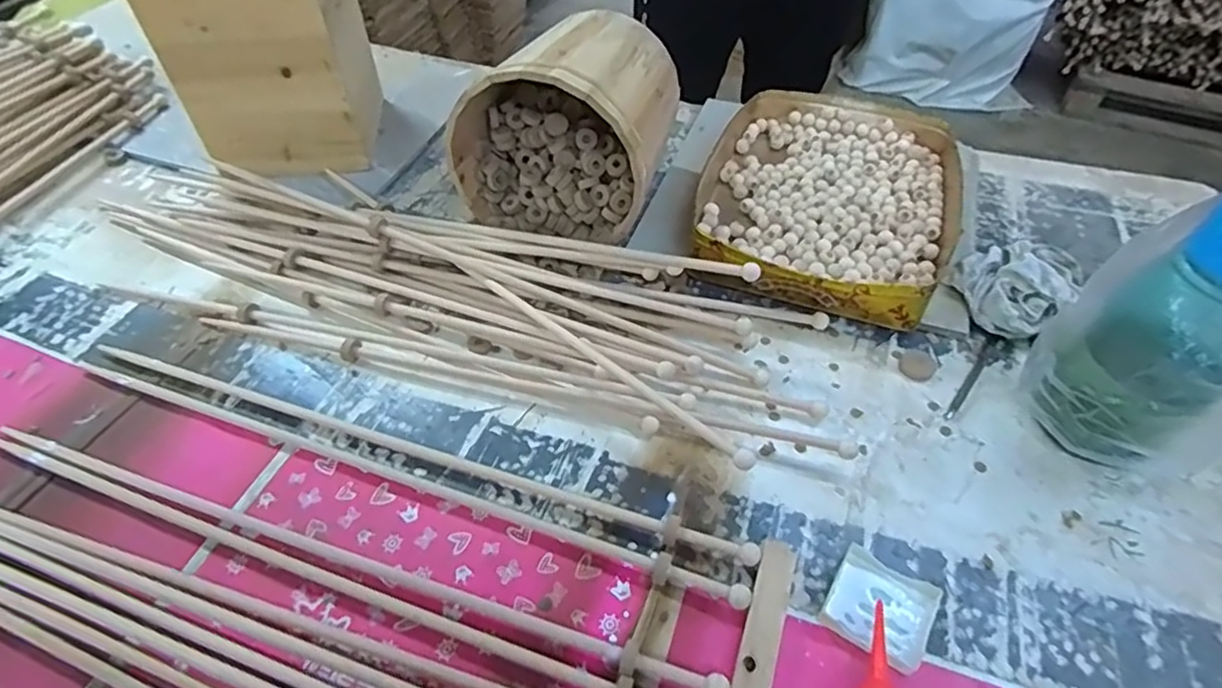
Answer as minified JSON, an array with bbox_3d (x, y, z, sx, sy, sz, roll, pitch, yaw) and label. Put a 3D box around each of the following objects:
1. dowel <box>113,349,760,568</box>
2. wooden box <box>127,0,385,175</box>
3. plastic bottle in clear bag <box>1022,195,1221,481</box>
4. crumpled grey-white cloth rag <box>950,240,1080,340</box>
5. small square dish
[{"bbox_3d":[-0.203,0.096,0.608,0.687,0.018,0.016,15,52,12],"label":"dowel"},{"bbox_3d":[-0.443,-0.403,0.837,0.219,0.268,0.218,-10,52,-7],"label":"wooden box"},{"bbox_3d":[0.484,-0.018,0.522,0.167,0.284,0.153,-34,58,-23],"label":"plastic bottle in clear bag"},{"bbox_3d":[0.453,-0.065,0.716,0.125,0.067,0.117,-32,56,-25],"label":"crumpled grey-white cloth rag"},{"bbox_3d":[0.216,0.210,0.509,0.076,0.023,0.072,31,57,23],"label":"small square dish"}]

